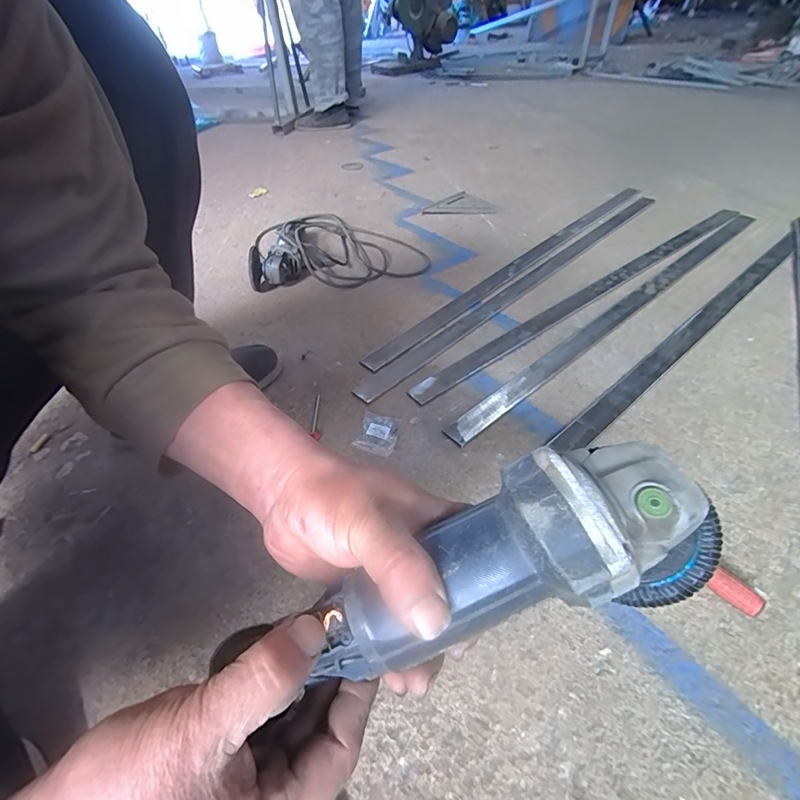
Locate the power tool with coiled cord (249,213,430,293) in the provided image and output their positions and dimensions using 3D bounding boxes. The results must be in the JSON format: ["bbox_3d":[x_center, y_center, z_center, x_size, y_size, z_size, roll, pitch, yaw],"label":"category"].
[{"bbox_3d":[-0.166,-0.421,1.028,0.407,0.068,0.432,-11,46,-8],"label":"power tool with coiled cord"}]

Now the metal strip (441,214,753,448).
[{"bbox_3d":[0.486,-0.209,0.813,1.075,0.015,0.044,-32,52,-26],"label":"metal strip"}]

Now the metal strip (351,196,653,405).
[{"bbox_3d":[0.307,-0.280,0.896,0.052,0.014,1.038,34,56,31],"label":"metal strip"}]

